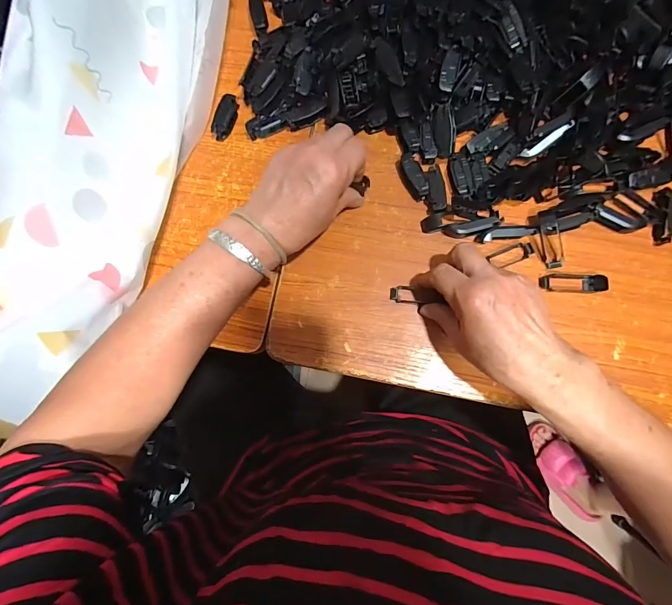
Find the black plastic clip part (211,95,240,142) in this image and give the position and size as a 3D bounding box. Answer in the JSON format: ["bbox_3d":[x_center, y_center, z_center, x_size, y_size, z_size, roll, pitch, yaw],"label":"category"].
[{"bbox_3d":[-0.123,-0.207,0.395,0.019,0.015,0.051,21,83,6],"label":"black plastic clip part"}]

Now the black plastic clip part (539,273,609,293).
[{"bbox_3d":[0.231,-0.020,0.346,0.057,0.012,0.018,1,81,3],"label":"black plastic clip part"}]

